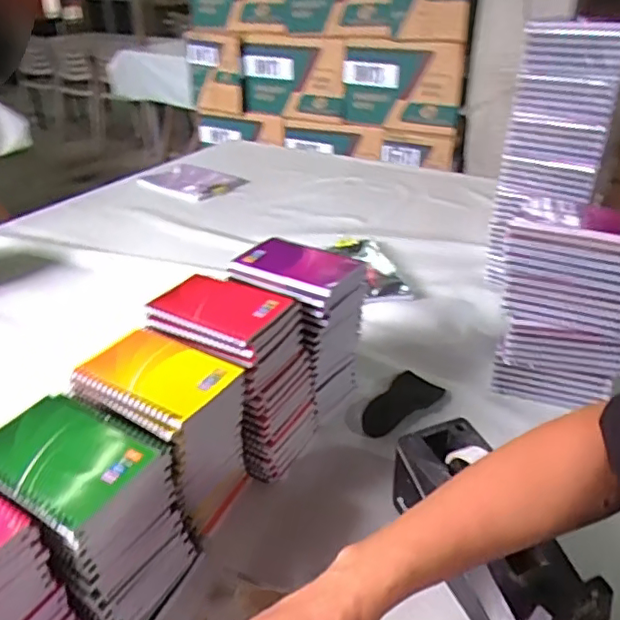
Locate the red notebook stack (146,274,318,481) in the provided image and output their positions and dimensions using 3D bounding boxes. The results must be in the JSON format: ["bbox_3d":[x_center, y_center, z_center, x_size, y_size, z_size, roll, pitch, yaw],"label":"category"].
[{"bbox_3d":[-0.078,0.068,0.608,0.147,0.171,0.097,17,37,26],"label":"red notebook stack"}]

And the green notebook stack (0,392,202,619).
[{"bbox_3d":[-0.178,0.167,0.466,0.127,0.158,0.099,18,37,27],"label":"green notebook stack"}]

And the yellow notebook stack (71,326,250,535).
[{"bbox_3d":[-0.132,0.118,0.539,0.124,0.162,0.097,17,36,25],"label":"yellow notebook stack"}]

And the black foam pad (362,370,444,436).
[{"bbox_3d":[0.110,0.110,0.689,0.053,0.014,0.123,25,40,34],"label":"black foam pad"}]

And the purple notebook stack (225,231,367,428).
[{"bbox_3d":[-0.012,0.021,0.678,0.129,0.180,0.101,20,38,29],"label":"purple notebook stack"}]

